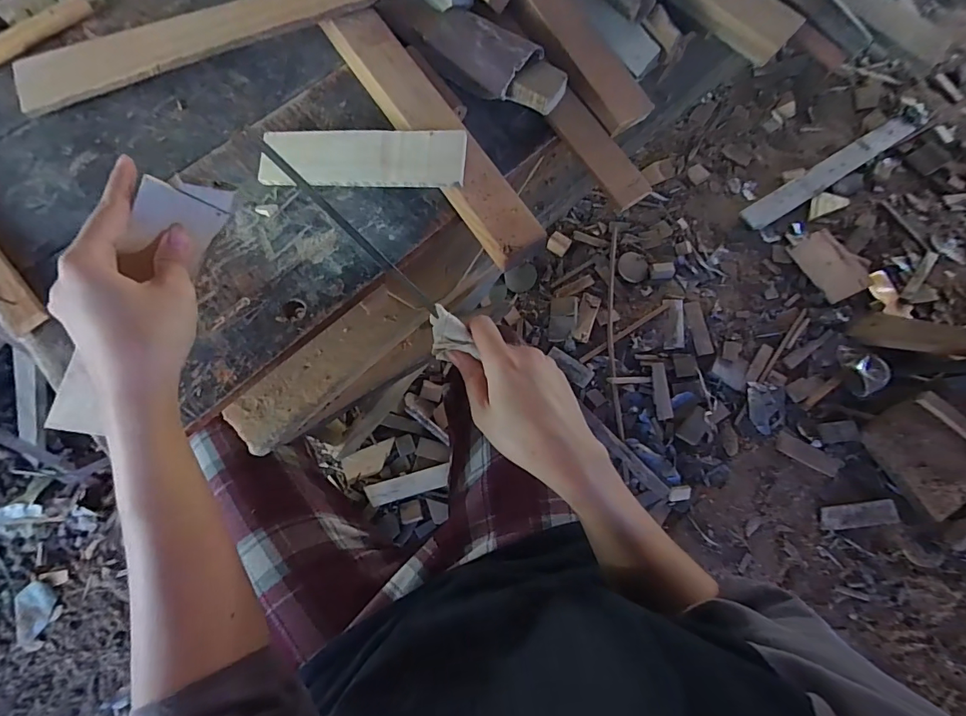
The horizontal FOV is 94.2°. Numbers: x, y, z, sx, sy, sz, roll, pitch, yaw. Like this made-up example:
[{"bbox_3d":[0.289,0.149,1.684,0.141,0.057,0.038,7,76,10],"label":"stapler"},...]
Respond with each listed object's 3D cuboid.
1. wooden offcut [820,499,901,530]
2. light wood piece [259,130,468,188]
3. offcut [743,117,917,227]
[{"bbox_3d":[0.838,0.351,1.003,0.156,0.009,0.050,-11,62,11],"label":"wooden offcut"},{"bbox_3d":[-0.111,-0.181,0.409,0.190,0.008,0.052,3,85,8],"label":"light wood piece"},{"bbox_3d":[1.021,-0.553,1.313,0.671,0.028,0.075,-32,77,-11],"label":"offcut"}]

